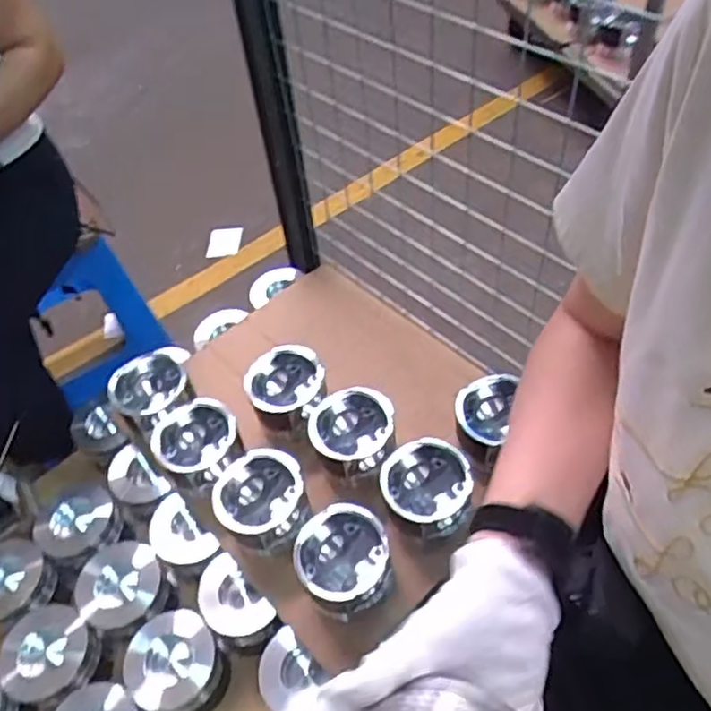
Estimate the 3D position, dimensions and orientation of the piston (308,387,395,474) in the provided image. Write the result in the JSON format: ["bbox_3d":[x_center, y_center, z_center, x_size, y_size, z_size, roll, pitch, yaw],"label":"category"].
[{"bbox_3d":[-0.003,0.107,0.886,0.116,0.065,0.108,-1,55,1],"label":"piston"}]

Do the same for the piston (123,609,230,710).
[{"bbox_3d":[-0.232,0.399,0.821,0.103,0.129,0.117,-31,55,-17],"label":"piston"}]

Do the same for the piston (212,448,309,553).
[{"bbox_3d":[-0.122,0.193,0.838,0.116,0.066,0.116,-13,52,-3],"label":"piston"}]

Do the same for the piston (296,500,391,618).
[{"bbox_3d":[-0.015,0.251,0.777,0.114,0.070,0.113,-3,52,4],"label":"piston"}]

